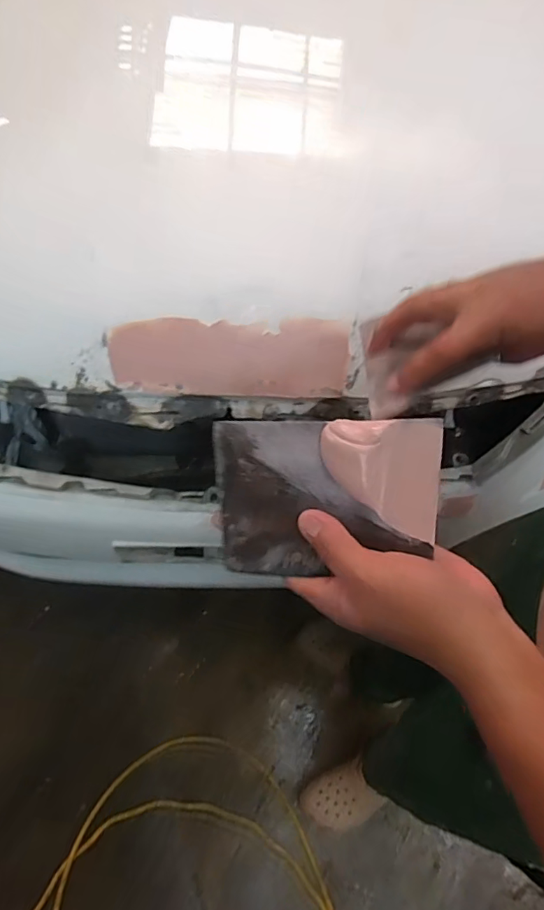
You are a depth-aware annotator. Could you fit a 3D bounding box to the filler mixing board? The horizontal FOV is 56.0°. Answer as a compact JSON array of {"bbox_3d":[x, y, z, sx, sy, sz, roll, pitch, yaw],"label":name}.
[{"bbox_3d":[0.030,0.026,0.318,0.137,0.009,0.095,1,90,16],"label":"filler mixing board"}]

